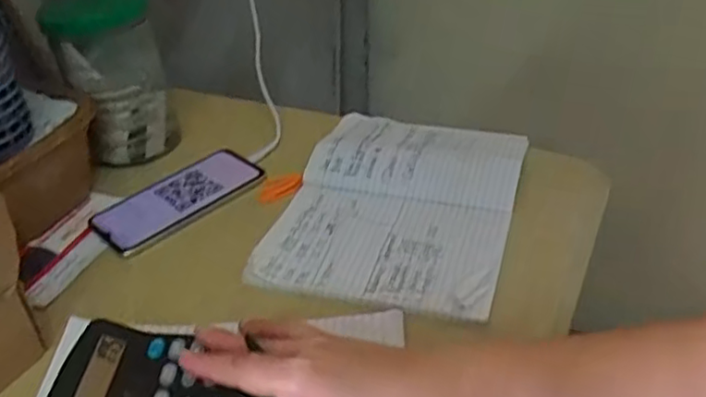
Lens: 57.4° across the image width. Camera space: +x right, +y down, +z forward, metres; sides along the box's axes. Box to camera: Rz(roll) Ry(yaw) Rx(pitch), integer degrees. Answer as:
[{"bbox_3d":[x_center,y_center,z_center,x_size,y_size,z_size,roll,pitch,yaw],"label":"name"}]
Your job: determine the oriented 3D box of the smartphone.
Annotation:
[{"bbox_3d":[-0.164,-0.003,0.609,0.156,0.008,0.077,-33,44,-32],"label":"smartphone"}]

